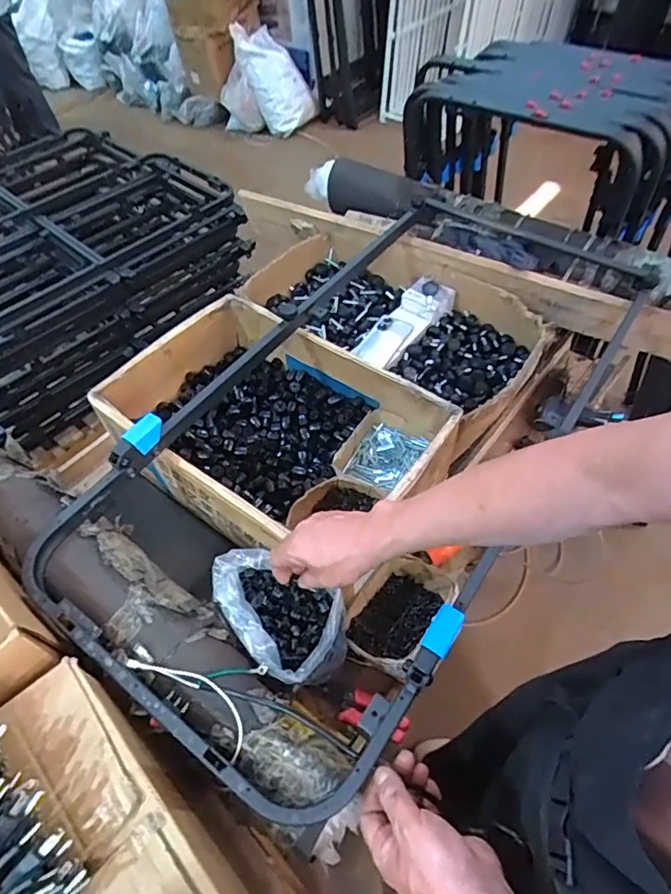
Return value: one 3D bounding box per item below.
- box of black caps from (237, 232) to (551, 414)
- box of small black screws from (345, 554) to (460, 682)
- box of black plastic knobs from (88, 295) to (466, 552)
[{"bbox_3d":[0.101,-0.264,1.114,0.632,0.149,0.348,28,59,21],"label":"box of black caps"},{"bbox_3d":[0.095,0.248,0.803,0.123,0.070,0.170,34,61,24],"label":"box of small black screws"},{"bbox_3d":[-0.108,-0.028,0.920,0.518,0.149,0.350,32,61,24],"label":"box of black plastic knobs"}]

